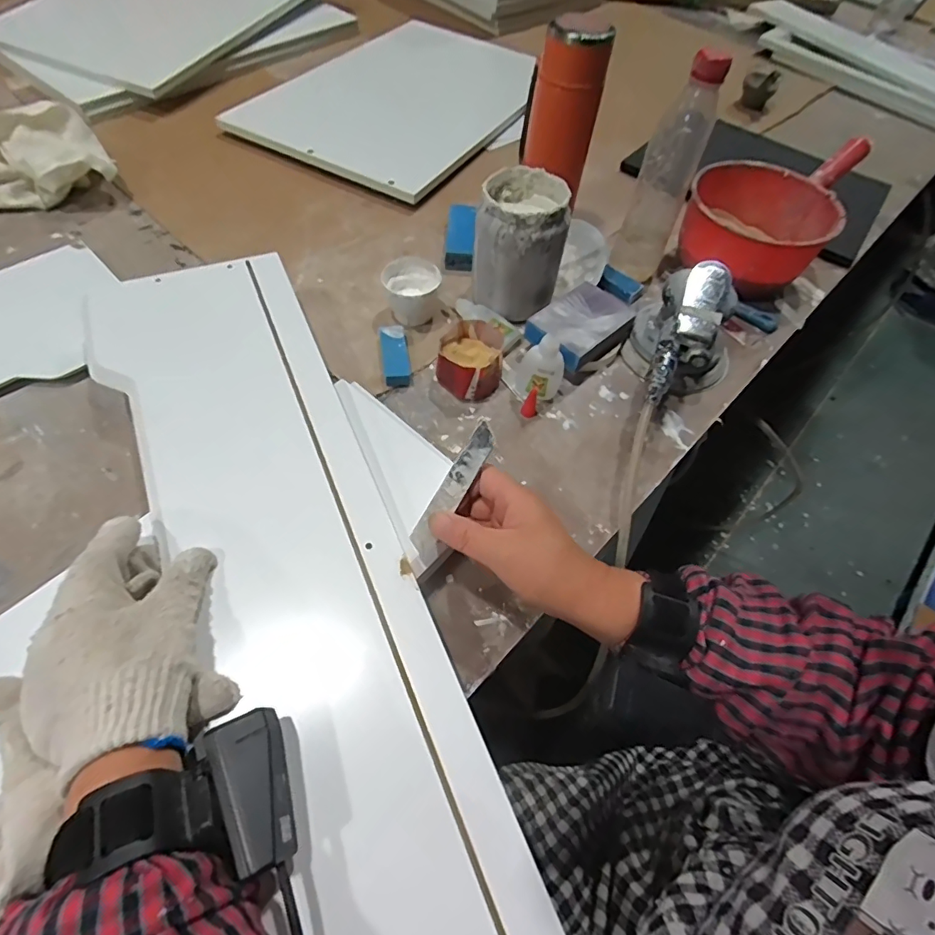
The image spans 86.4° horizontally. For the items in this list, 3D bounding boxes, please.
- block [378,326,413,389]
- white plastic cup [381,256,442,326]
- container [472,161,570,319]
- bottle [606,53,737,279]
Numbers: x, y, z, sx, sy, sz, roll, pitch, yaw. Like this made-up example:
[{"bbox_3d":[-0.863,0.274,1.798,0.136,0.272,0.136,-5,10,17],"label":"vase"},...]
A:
[{"bbox_3d":[-0.072,-0.112,0.499,0.026,0.015,0.070,-7,59,-9],"label":"block"},{"bbox_3d":[-0.057,-0.180,0.522,0.054,0.046,0.058,2,58,-3],"label":"white plastic cup"},{"bbox_3d":[0.054,-0.228,0.520,0.088,0.118,0.088,13,58,4],"label":"container"},{"bbox_3d":[0.209,-0.299,0.523,0.055,0.210,0.052,21,59,8],"label":"bottle"}]

